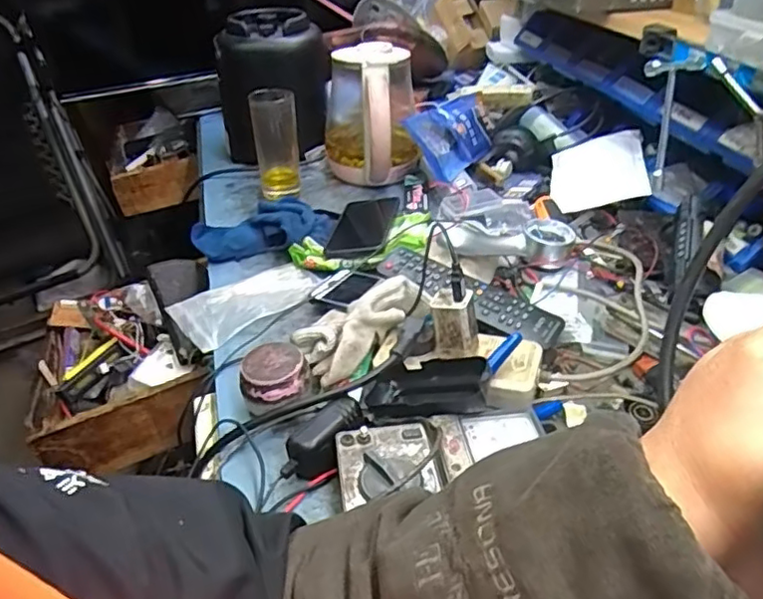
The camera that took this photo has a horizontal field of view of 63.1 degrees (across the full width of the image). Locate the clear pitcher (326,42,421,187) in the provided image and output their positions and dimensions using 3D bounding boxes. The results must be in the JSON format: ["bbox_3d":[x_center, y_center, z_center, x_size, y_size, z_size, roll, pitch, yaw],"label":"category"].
[{"bbox_3d":[-0.016,-0.289,0.975,0.142,0.188,0.193,-2,33,-2],"label":"clear pitcher"}]

